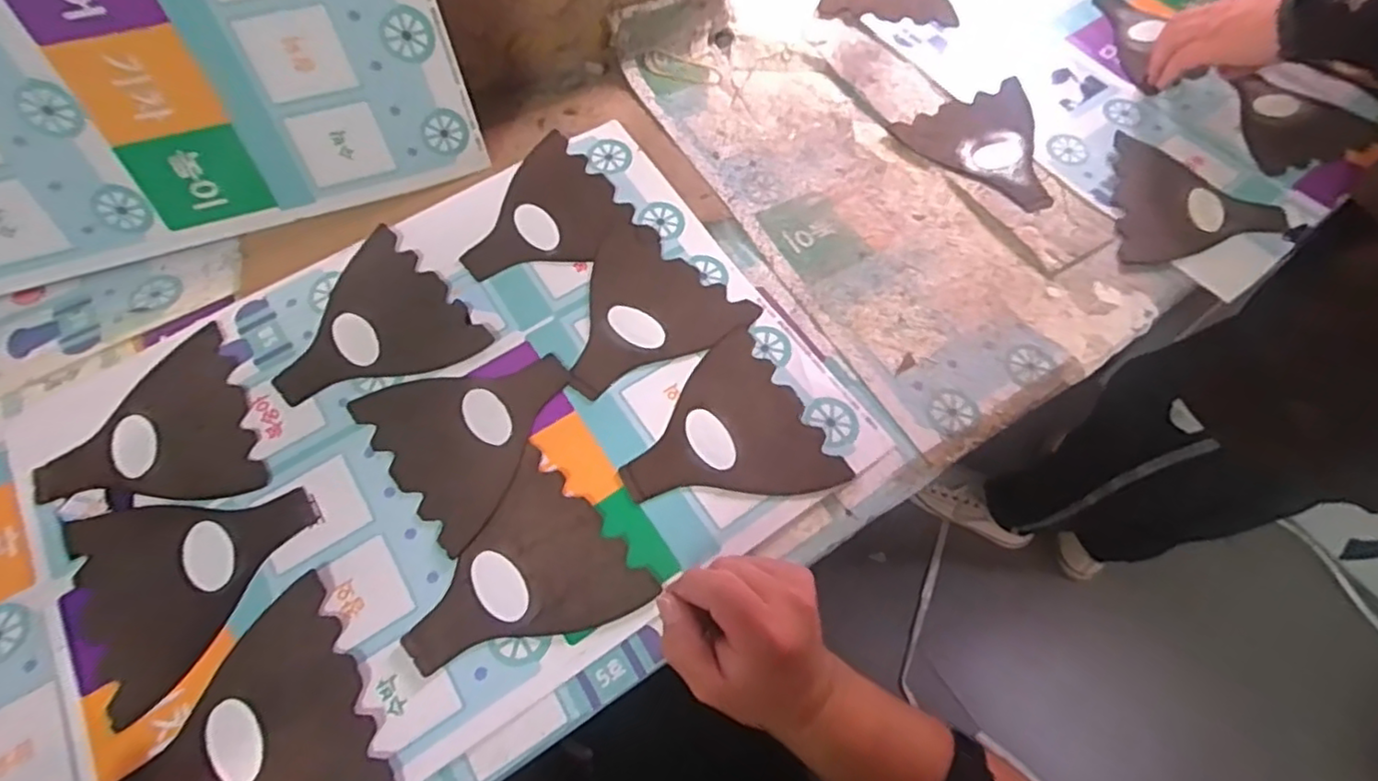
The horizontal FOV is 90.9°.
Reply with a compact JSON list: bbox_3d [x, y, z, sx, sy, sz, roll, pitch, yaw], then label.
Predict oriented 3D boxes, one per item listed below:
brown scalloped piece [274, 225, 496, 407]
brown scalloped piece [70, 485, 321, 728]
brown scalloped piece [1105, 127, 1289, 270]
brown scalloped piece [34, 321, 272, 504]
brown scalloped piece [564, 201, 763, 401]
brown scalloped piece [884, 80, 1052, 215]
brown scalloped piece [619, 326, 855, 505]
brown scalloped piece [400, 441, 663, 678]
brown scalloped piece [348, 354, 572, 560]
[{"bbox_3d":[-0.249,-0.043,0.524,0.139,0.015,0.138,39,68,20],"label":"brown scalloped piece"},{"bbox_3d":[-0.328,0.114,0.454,0.145,0.008,0.144,-31,67,-14],"label":"brown scalloped piece"},{"bbox_3d":[0.452,-0.164,0.604,0.140,0.011,0.151,11,62,7],"label":"brown scalloped piece"},{"bbox_3d":[-0.394,0.036,0.493,0.140,0.007,0.141,-25,70,-10],"label":"brown scalloped piece"},{"bbox_3d":[-0.046,-0.061,0.544,0.146,0.009,0.143,40,70,15],"label":"brown scalloped piece"},{"bbox_3d":[0.282,-0.222,0.631,0.132,0.014,0.139,-21,63,-11],"label":"brown scalloped piece"},{"bbox_3d":[0.022,0.038,0.492,0.138,0.006,0.137,-29,65,-15],"label":"brown scalloped piece"},{"bbox_3d":[-0.112,0.130,0.446,0.128,0.006,0.140,41,69,16],"label":"brown scalloped piece"},{"bbox_3d":[-0.156,0.022,0.505,0.139,0.010,0.142,-38,67,-19],"label":"brown scalloped piece"}]

